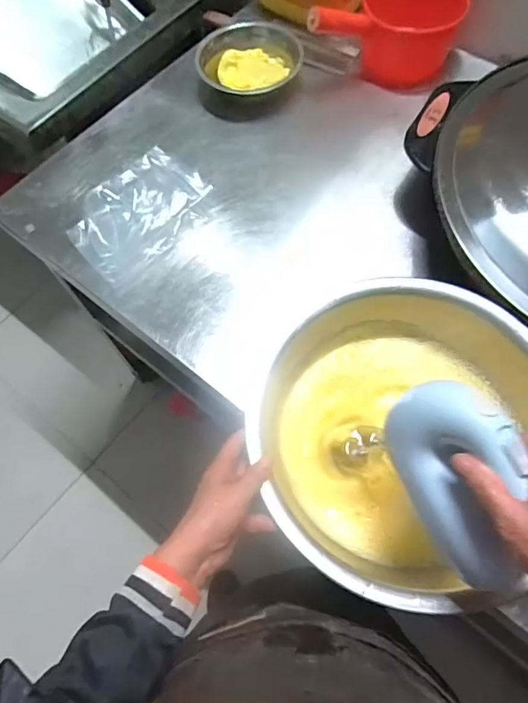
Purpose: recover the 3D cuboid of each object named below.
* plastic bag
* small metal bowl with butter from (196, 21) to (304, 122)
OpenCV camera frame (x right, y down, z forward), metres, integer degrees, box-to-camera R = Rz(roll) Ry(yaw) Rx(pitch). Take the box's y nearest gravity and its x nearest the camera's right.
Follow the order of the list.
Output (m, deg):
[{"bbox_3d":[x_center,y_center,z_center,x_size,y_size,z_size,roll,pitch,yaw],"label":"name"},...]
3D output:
[{"bbox_3d":[-0.189,-0.214,0.716,0.139,0.040,0.216,36,72,16],"label":"plastic bag"},{"bbox_3d":[-0.028,-0.496,0.818,0.178,0.063,0.161,4,66,4],"label":"small metal bowl with butter"}]

